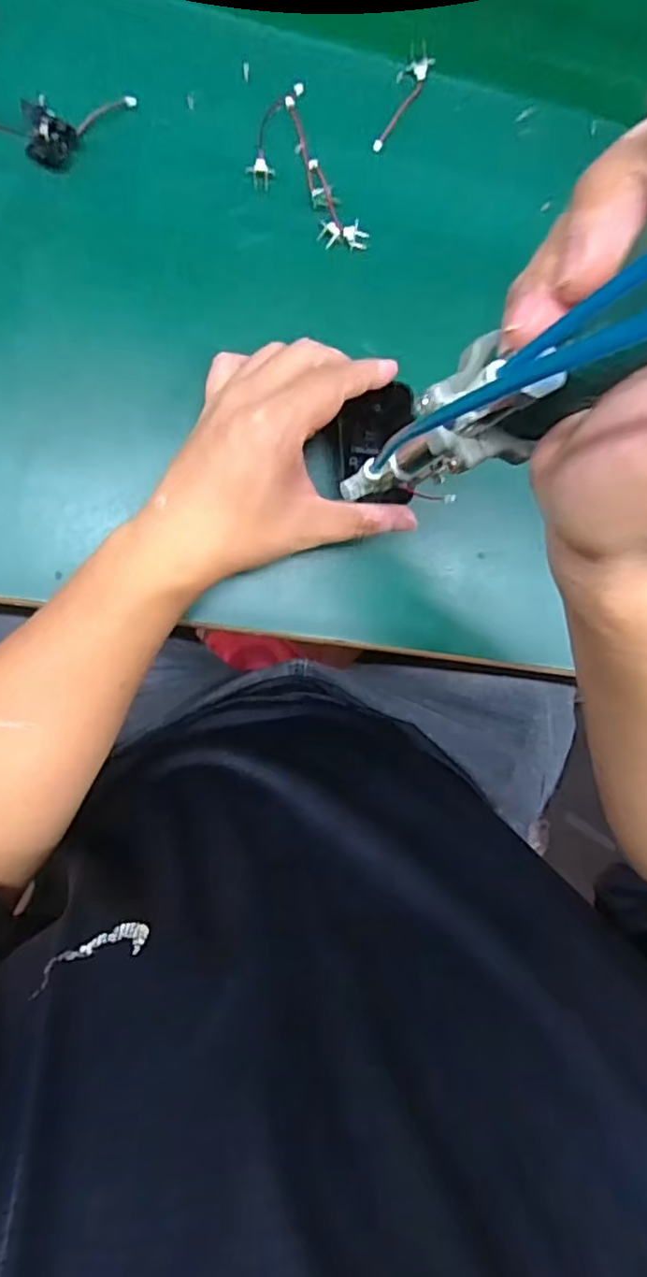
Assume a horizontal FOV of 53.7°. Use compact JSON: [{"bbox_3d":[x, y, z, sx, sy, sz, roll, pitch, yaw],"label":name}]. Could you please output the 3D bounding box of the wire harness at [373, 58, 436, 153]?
[{"bbox_3d":[0.045,-0.314,0.373,0.015,0.004,0.059,27,90,-10],"label":"wire harness"}]

